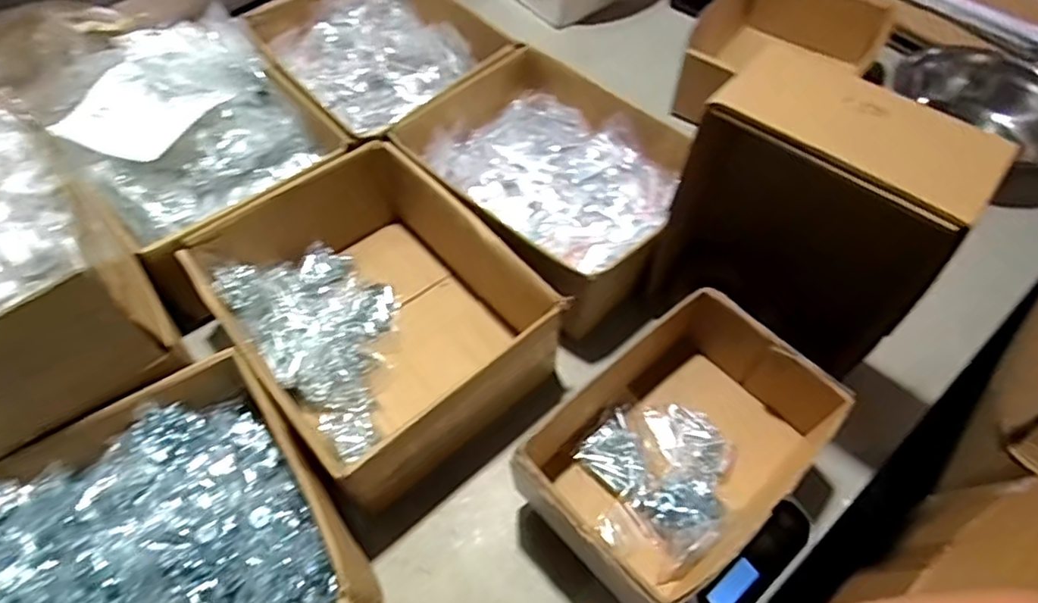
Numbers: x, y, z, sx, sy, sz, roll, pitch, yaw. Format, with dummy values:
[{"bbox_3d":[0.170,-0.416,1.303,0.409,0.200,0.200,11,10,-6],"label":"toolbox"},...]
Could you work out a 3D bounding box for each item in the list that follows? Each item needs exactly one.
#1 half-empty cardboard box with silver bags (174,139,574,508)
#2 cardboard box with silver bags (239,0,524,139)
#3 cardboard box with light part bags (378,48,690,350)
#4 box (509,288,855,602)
[{"bbox_3d":[-0.154,0.005,0.645,0.253,0.123,0.338,-37,64,-22],"label":"half-empty cardboard box with silver bags"},{"bbox_3d":[-0.199,-0.341,0.884,0.283,0.113,0.323,-33,62,-21],"label":"cardboard box with silver bags"},{"bbox_3d":[0.038,-0.145,0.745,0.255,0.110,0.336,-38,64,-23],"label":"cardboard box with light part bags"},{"bbox_3d":[0.141,0.132,0.537,0.248,0.092,0.163,-38,64,-23],"label":"box"}]

